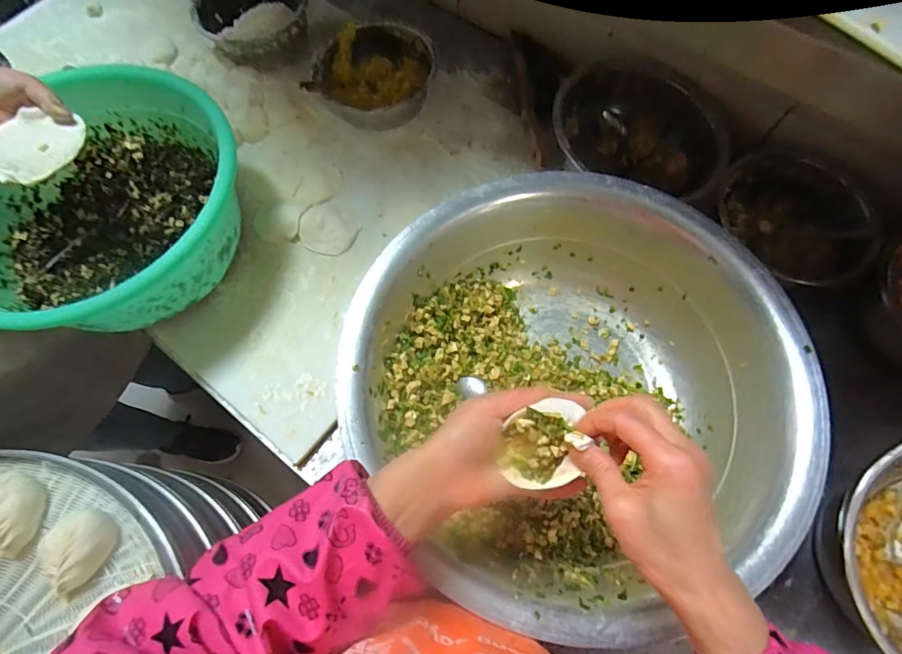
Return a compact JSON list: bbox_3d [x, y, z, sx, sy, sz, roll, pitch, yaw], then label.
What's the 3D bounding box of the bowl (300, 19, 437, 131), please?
[{"bbox_3d":[-0.125,-0.393,0.720,0.202,0.079,0.168,-20,70,-8],"label":"bowl"}]

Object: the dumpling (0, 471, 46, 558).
[{"bbox_3d":[-0.497,0.213,0.507,0.054,0.052,0.091,-2,69,-1],"label":"dumpling"}]

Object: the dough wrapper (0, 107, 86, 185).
[{"bbox_3d":[-0.438,-0.187,0.463,0.092,0.020,0.087,5,61,4],"label":"dough wrapper"}]

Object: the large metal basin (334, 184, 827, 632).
[{"bbox_3d":[0.130,0.060,0.526,0.466,0.149,0.461,0,69,0],"label":"large metal basin"}]

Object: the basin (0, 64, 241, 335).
[{"bbox_3d":[-0.449,-0.150,0.601,0.362,0.180,0.341,0,69,0],"label":"basin"}]

